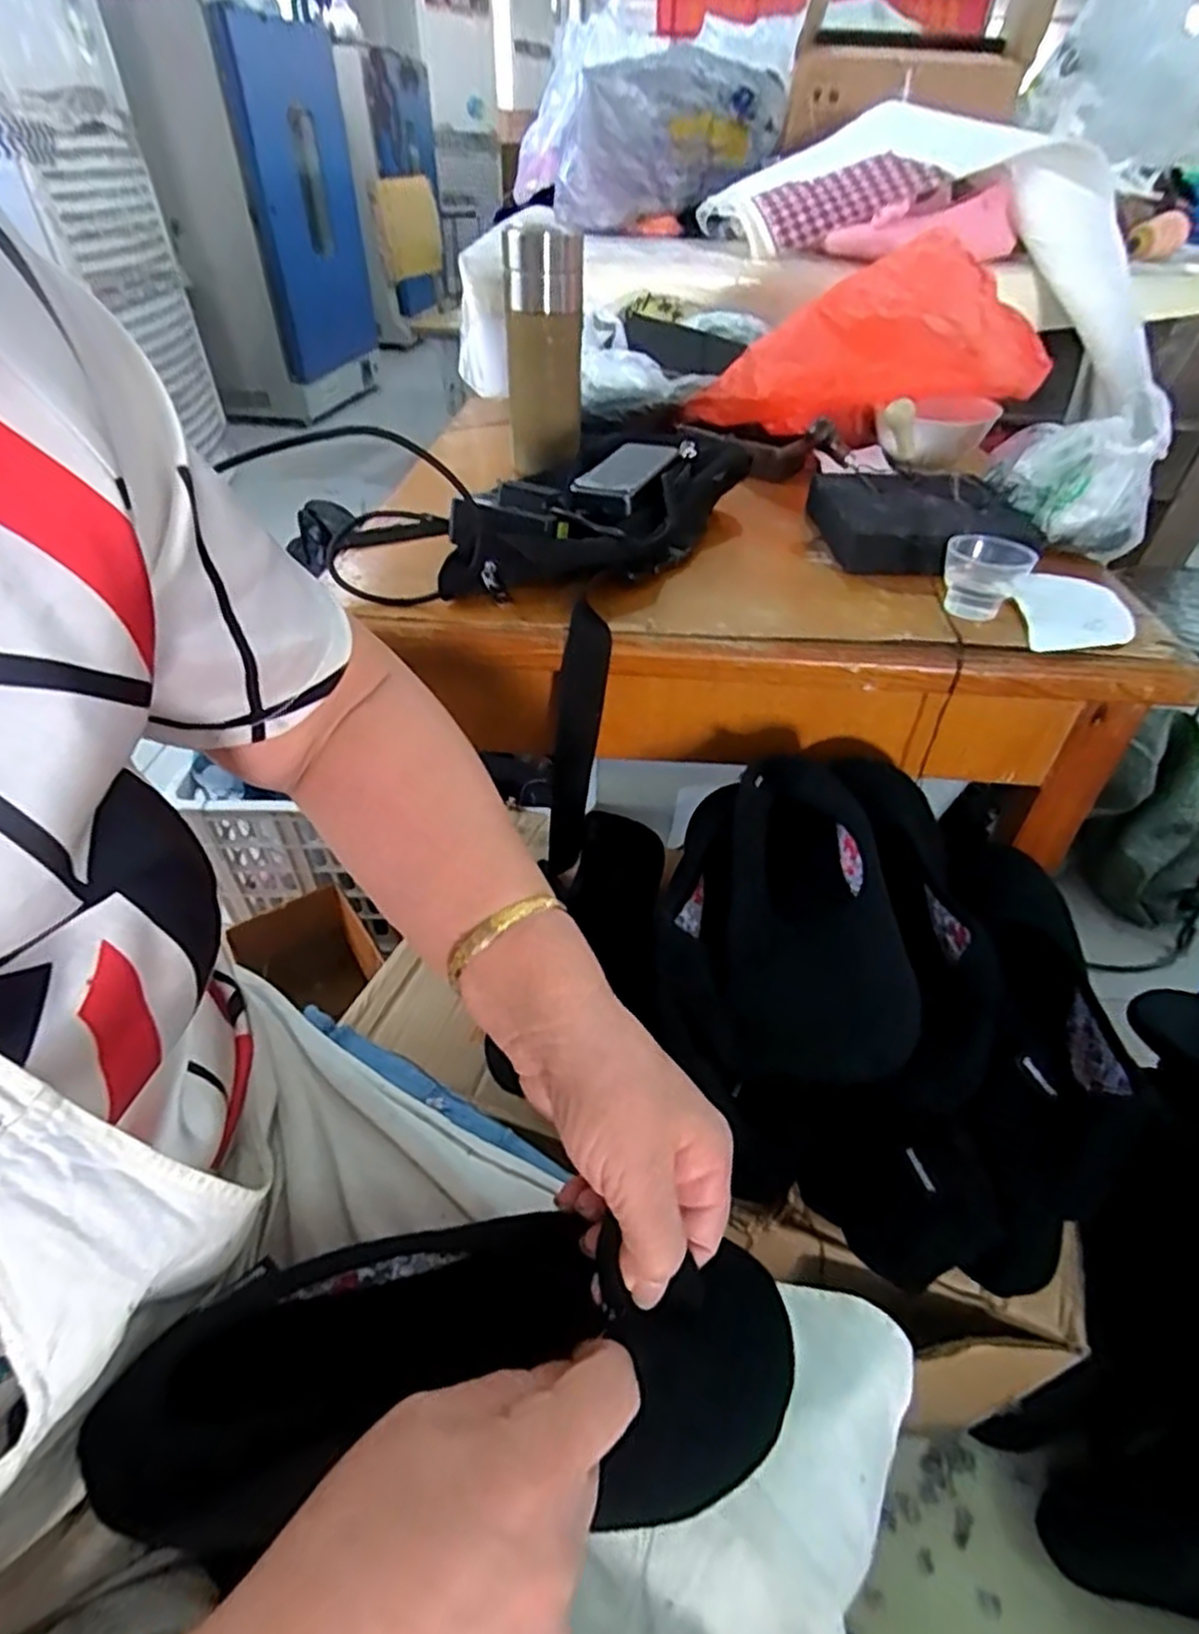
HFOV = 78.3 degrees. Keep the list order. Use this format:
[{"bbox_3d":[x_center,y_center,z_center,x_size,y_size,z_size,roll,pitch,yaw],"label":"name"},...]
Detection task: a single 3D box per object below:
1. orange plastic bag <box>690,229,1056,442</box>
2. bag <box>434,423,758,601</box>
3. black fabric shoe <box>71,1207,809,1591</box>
[{"bbox_3d":[0.235,-0.442,0.694,0.323,0.127,0.104,7,40,33],"label":"orange plastic bag"},{"bbox_3d":[-0.006,-0.244,0.580,0.163,0.052,0.279,20,46,19],"label":"bag"},{"bbox_3d":[-0.055,0.207,0.281,0.248,0.059,0.096,-3,43,-2],"label":"black fabric shoe"}]

